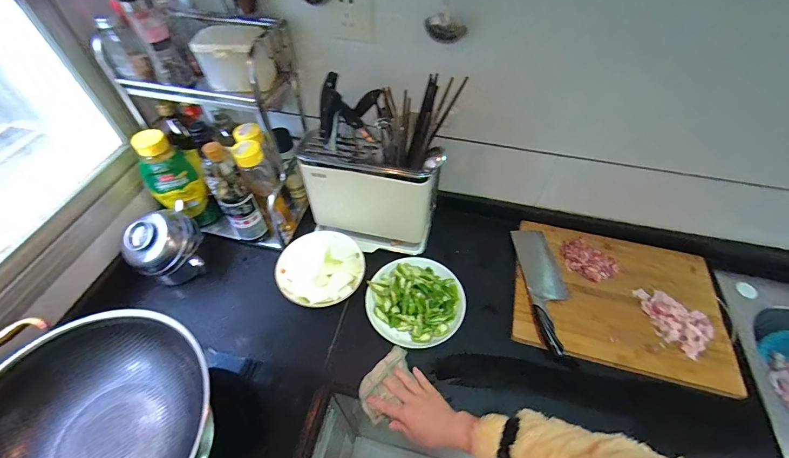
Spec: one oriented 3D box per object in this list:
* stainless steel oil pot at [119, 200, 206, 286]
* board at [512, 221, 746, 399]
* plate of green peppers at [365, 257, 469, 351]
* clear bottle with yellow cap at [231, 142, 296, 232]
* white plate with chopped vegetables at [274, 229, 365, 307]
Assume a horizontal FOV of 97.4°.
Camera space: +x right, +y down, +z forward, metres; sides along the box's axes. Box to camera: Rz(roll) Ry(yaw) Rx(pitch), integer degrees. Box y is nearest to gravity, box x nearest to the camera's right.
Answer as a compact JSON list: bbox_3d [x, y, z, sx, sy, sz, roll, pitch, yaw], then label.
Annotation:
[{"bbox_3d":[-0.482,0.038,0.740,0.130,0.141,0.139,0,52,0],"label":"stainless steel oil pot"},{"bbox_3d":[0.465,0.139,0.715,0.406,0.033,0.295,12,53,9],"label":"board"},{"bbox_3d":[0.042,0.141,0.707,0.190,0.044,0.188,0,52,0],"label":"plate of green peppers"},{"bbox_3d":[-0.270,-0.082,0.754,0.080,0.231,0.079,-27,57,-20],"label":"clear bottle with yellow cap"},{"bbox_3d":[-0.158,0.075,0.732,0.173,0.038,0.185,0,52,0],"label":"white plate with chopped vegetables"}]

